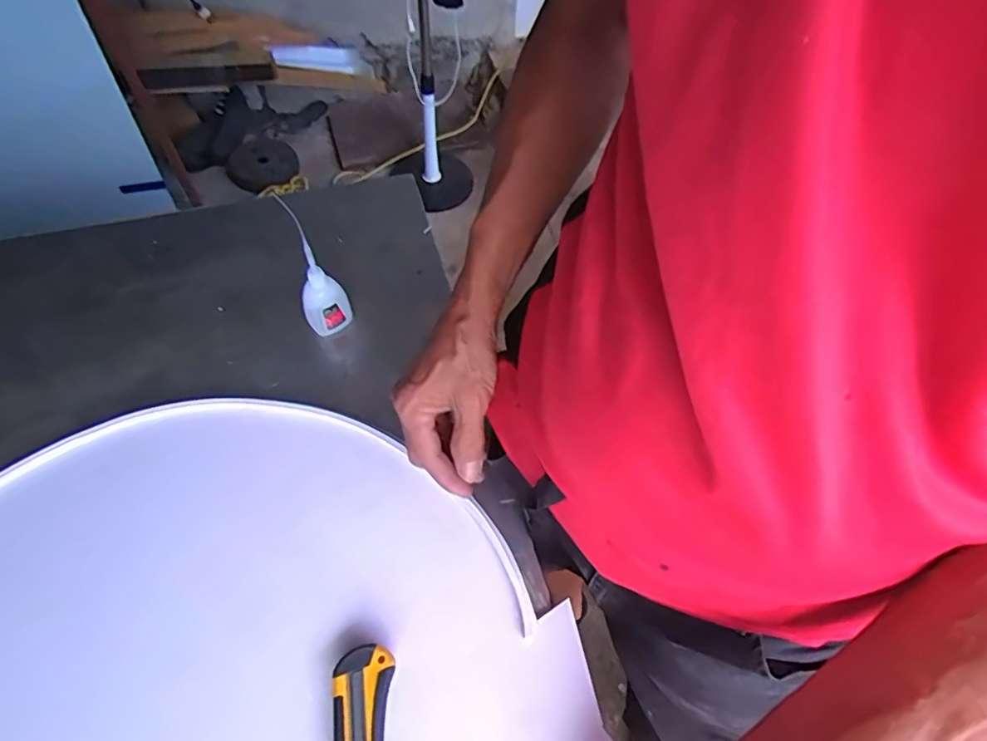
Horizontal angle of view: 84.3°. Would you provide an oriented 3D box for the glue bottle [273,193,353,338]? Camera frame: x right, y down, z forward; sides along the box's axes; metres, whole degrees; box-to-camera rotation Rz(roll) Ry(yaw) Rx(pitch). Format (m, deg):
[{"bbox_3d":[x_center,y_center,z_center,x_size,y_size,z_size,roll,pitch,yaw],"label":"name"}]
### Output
[{"bbox_3d":[-0.167,-0.089,0.511,0.043,0.152,0.026,-23,61,-15],"label":"glue bottle"}]

